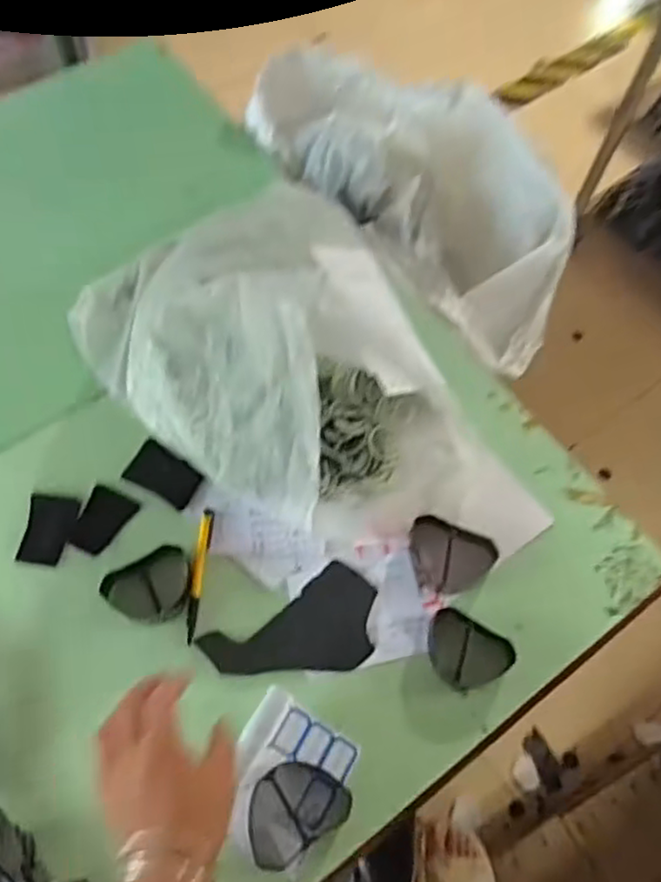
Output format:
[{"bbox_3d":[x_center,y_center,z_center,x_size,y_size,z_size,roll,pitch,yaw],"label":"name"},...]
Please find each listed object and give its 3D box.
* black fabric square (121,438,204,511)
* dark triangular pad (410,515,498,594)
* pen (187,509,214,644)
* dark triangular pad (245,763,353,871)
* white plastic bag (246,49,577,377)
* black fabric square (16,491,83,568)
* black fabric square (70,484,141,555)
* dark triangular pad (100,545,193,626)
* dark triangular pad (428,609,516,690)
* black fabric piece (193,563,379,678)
[{"bbox_3d":[-0.177,0.035,0.727,0.081,0.008,0.050,29,67,12],"label":"black fabric square"},{"bbox_3d":[0.121,0.121,0.697,0.085,0.022,0.067,17,65,6],"label":"dark triangular pad"},{"bbox_3d":[-0.130,0.130,0.679,0.012,0.008,0.132,4,65,0],"label":"pen"},{"bbox_3d":[-0.033,0.318,0.592,0.089,0.012,0.067,-32,70,-15],"label":"dark triangular pad"},{"bbox_3d":[0.131,-0.345,0.937,0.228,0.140,0.500,-39,71,-18],"label":"white plastic bag"},{"bbox_3d":[-0.290,0.090,0.702,0.049,0.004,0.074,5,58,0],"label":"black fabric square"},{"bbox_3d":[-0.237,0.082,0.705,0.051,0.004,0.067,23,62,12],"label":"black fabric square"},{"bbox_3d":[-0.174,0.144,0.663,0.082,0.021,0.061,-24,68,-12],"label":"dark triangular pad"},{"bbox_3d":[0.128,0.202,0.650,0.080,0.018,0.059,27,67,11],"label":"dark triangular pad"},{"bbox_3d":[-0.029,0.190,0.660,0.165,0.004,0.093,-28,69,-14],"label":"black fabric piece"}]

